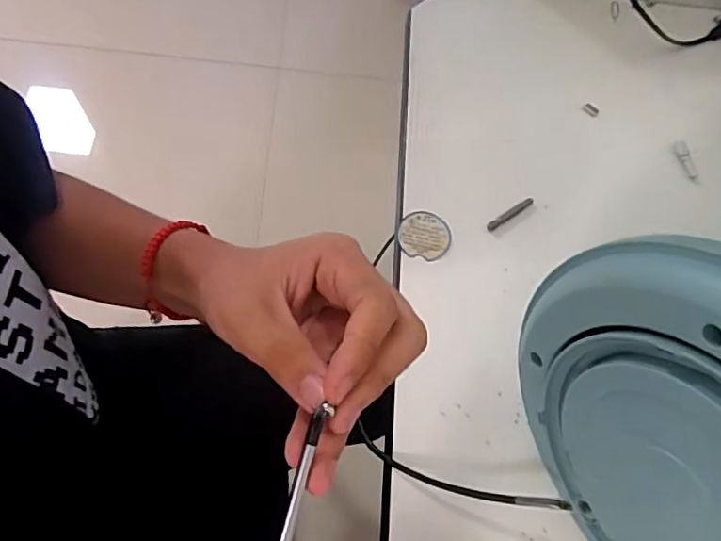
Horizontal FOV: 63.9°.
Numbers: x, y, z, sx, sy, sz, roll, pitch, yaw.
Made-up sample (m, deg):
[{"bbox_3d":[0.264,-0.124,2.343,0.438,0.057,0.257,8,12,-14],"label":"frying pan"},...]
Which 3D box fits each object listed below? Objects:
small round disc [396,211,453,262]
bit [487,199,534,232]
[{"bbox_3d":[0.053,-0.029,0.473,0.044,0.004,0.043,1,68,-2],"label":"small round disc"},{"bbox_3d":[0.125,-0.046,0.485,0.048,0.008,0.008,-33,72,-14],"label":"bit"}]

